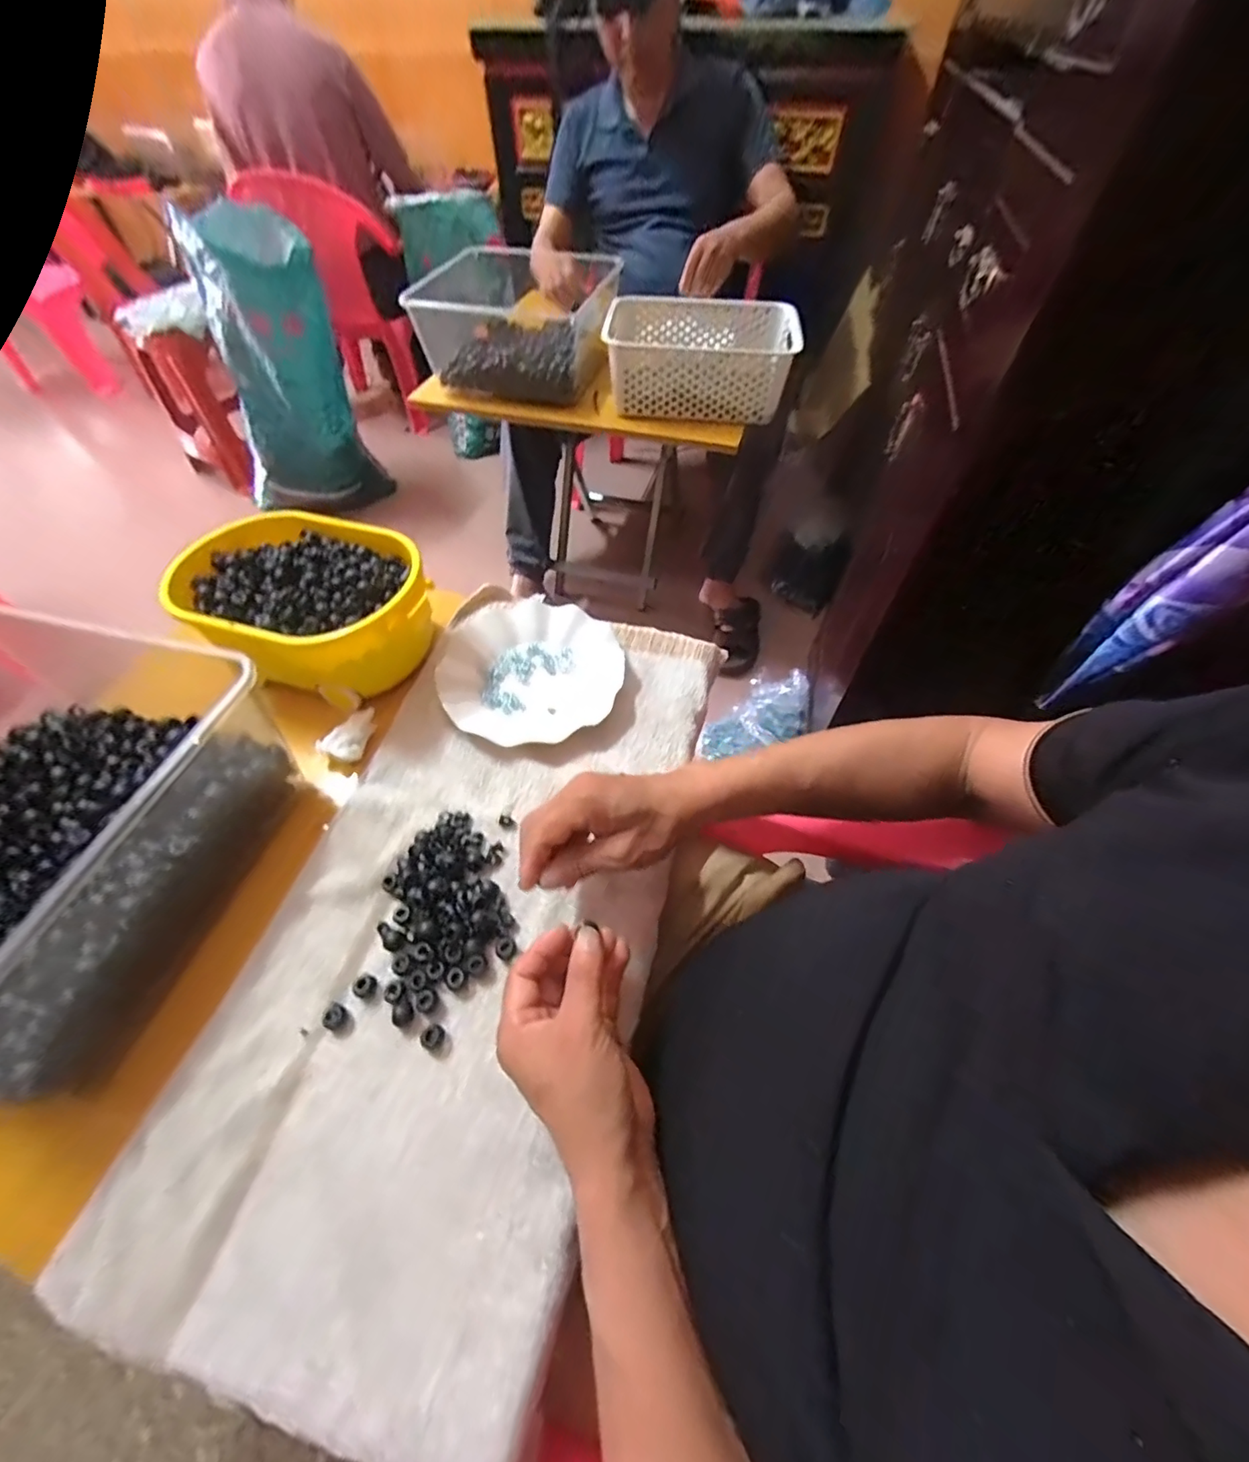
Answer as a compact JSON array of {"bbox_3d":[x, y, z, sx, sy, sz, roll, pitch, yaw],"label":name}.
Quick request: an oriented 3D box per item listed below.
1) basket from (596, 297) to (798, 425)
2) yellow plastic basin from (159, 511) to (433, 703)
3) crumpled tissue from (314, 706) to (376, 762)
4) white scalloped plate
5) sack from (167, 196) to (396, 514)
[{"bbox_3d":[0.126,-0.633,0.906,0.310,0.106,0.202,8,55,6],"label":"basket"},{"bbox_3d":[-0.307,-0.125,0.531,0.245,0.081,0.164,15,56,10],"label":"yellow plastic basin"},{"bbox_3d":[-0.253,0.004,0.495,0.034,0.021,0.060,30,60,20],"label":"crumpled tissue"},{"bbox_3d":[-0.095,-0.066,0.548,0.182,0.023,0.182,0,54,0],"label":"white scalloped plate"},{"bbox_3d":[-0.888,-0.874,1.386,0.360,0.630,0.241,-29,59,-19],"label":"sack"}]

